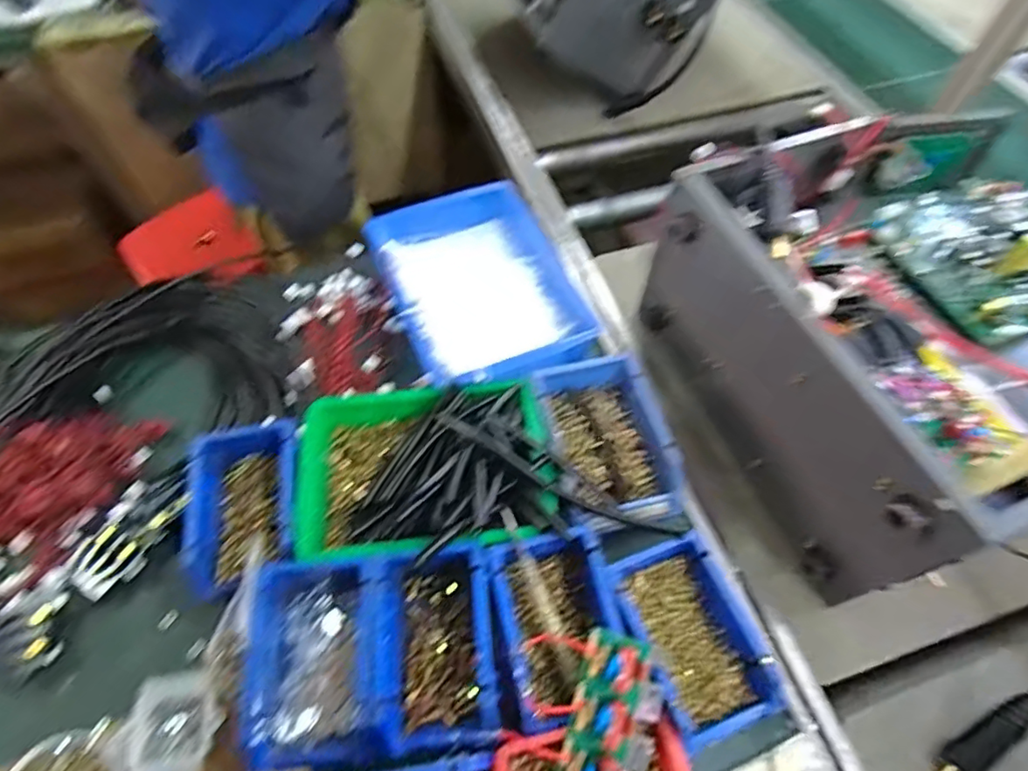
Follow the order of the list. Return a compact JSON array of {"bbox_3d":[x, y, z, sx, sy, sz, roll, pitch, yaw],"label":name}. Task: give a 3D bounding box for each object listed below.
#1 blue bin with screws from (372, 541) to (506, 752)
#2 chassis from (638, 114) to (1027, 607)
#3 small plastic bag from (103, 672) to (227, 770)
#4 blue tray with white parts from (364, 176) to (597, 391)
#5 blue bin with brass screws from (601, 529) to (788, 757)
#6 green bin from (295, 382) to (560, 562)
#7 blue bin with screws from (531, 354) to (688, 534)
[{"bbox_3d":[-0.070,0.230,0.500,0.099,0.062,0.152,-7,59,-5],"label":"blue bin with screws"},{"bbox_3d":[0.423,-0.054,0.609,0.396,0.213,0.453,-18,60,-11],"label":"chassis"},{"bbox_3d":[-0.294,0.292,0.482,0.081,0.023,0.085,15,60,9],"label":"small plastic bag"},{"bbox_3d":[-0.042,-0.125,0.719,0.213,0.047,0.318,-20,61,-12],"label":"blue tray with white parts"},{"bbox_3d":[0.158,0.225,0.507,0.107,0.058,0.155,-20,61,-12],"label":"blue bin with brass screws"},{"bbox_3d":[-0.091,0.080,0.587,0.251,0.063,0.180,-2,59,-2],"label":"green bin"},{"bbox_3d":[0.098,0.057,0.606,0.125,0.046,0.175,-10,59,-7],"label":"blue bin with screws"}]

